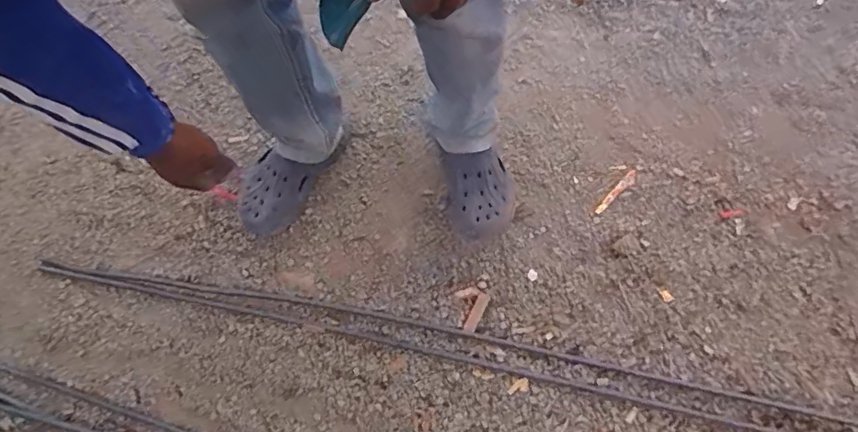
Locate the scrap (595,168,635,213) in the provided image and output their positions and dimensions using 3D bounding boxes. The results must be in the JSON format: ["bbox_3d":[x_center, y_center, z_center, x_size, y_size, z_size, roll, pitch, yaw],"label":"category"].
[{"bbox_3d":[0.343,-0.044,1.025,0.017,0.004,0.113,43,75,14],"label":"scrap"}]

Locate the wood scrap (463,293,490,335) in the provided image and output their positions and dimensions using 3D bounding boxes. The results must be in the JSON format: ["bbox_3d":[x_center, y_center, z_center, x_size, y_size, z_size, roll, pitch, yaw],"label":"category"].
[{"bbox_3d":[0.080,0.165,0.949,0.020,0.004,0.075,26,72,9],"label":"wood scrap"}]

